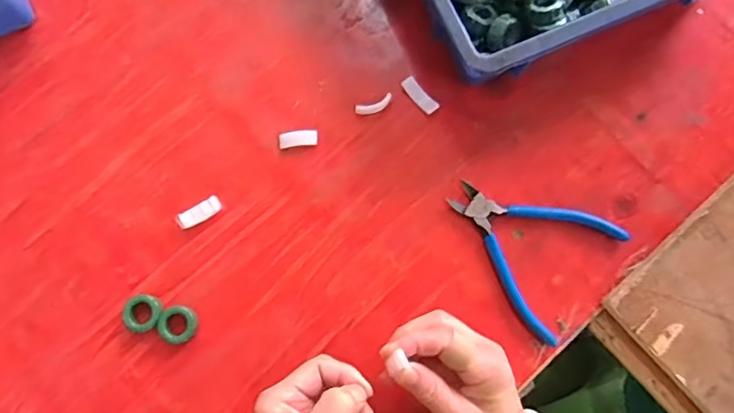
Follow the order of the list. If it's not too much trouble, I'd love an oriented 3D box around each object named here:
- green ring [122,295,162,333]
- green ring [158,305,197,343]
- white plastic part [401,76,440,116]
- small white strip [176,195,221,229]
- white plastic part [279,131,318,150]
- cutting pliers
[{"bbox_3d":[-0.189,0.090,0.450,0.030,0.015,0.030,0,79,1],"label":"green ring"},{"bbox_3d":[-0.158,0.099,0.447,0.029,0.012,0.030,0,79,1],"label":"green ring"},{"bbox_3d":[0.048,-0.101,0.487,0.013,0.008,0.040,-39,81,-6],"label":"white plastic part"},{"bbox_3d":[-0.147,0.005,0.466,0.039,0.012,0.016,-31,80,-17],"label":"small white strip"},{"bbox_3d":[-0.062,-0.061,0.482,0.034,0.004,0.014,-7,79,0],"label":"white plastic part"},{"bbox_3d":[0.133,0.033,0.459,0.139,0.014,0.113,34,82,7],"label":"cutting pliers"}]

